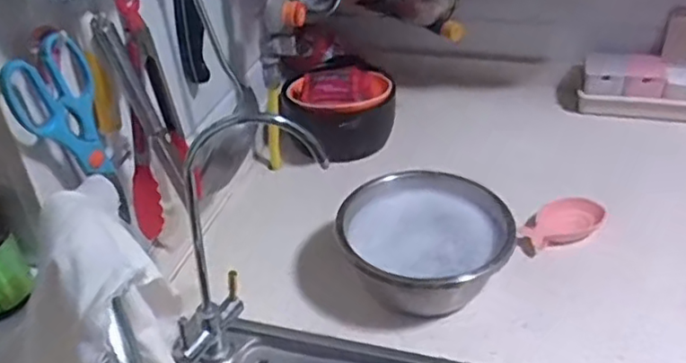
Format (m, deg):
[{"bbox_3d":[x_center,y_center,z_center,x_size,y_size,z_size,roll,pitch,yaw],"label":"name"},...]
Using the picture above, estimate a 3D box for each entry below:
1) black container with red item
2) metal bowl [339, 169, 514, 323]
[{"bbox_3d":[-0.004,-0.109,0.993,0.164,0.114,0.174,2,36,7],"label":"black container with red item"},{"bbox_3d":[0.092,0.077,0.716,0.189,0.087,0.171,-14,37,-16],"label":"metal bowl"}]

